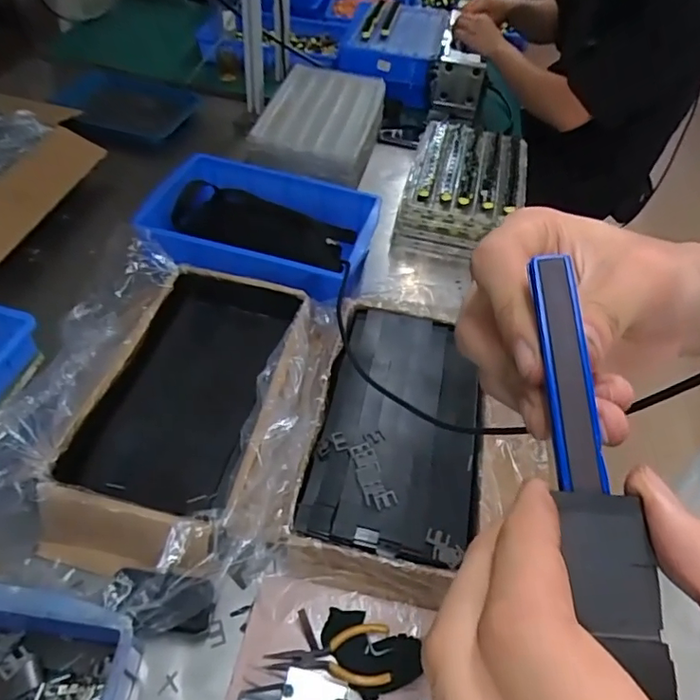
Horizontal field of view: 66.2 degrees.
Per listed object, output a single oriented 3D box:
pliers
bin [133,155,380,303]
[{"bbox_3d":[-0.021,0.304,0.535,0.121,0.009,0.054,1,50,-5],"label":"pliers"},{"bbox_3d":[-0.170,-0.205,0.928,0.410,0.096,0.266,15,50,6],"label":"bin"}]

